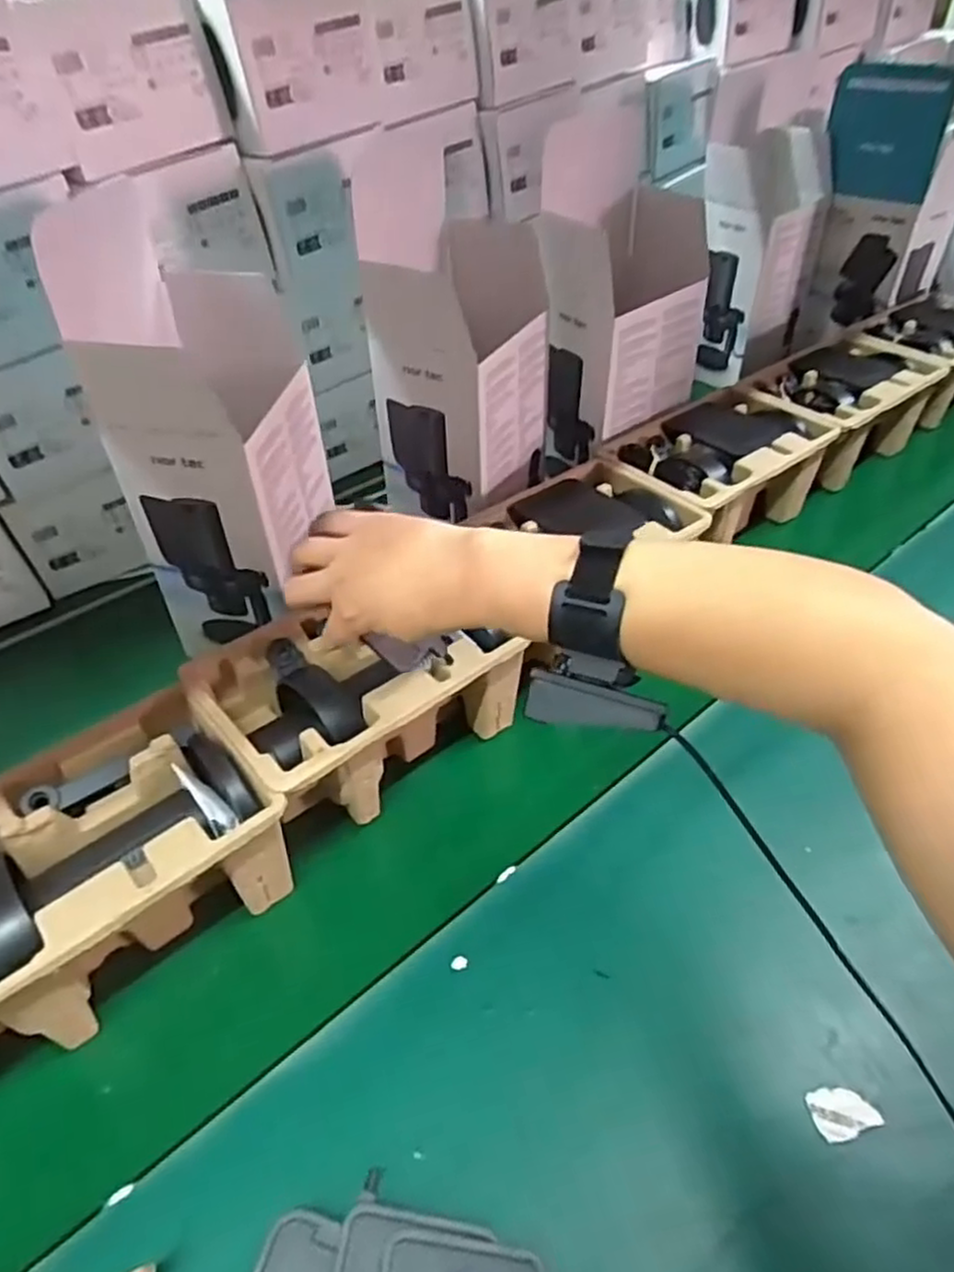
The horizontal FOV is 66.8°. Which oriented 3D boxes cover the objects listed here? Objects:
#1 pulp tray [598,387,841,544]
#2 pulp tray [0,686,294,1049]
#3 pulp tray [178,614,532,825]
[{"bbox_3d":[0.255,-0.171,0.786,0.245,0.099,0.154,-32,52,-27],"label":"pulp tray"},{"bbox_3d":[-0.245,0.153,0.457,0.216,0.100,0.144,-32,52,-28],"label":"pulp tray"},{"bbox_3d":[-0.096,0.055,0.558,0.189,0.107,0.145,-31,51,-27],"label":"pulp tray"}]

